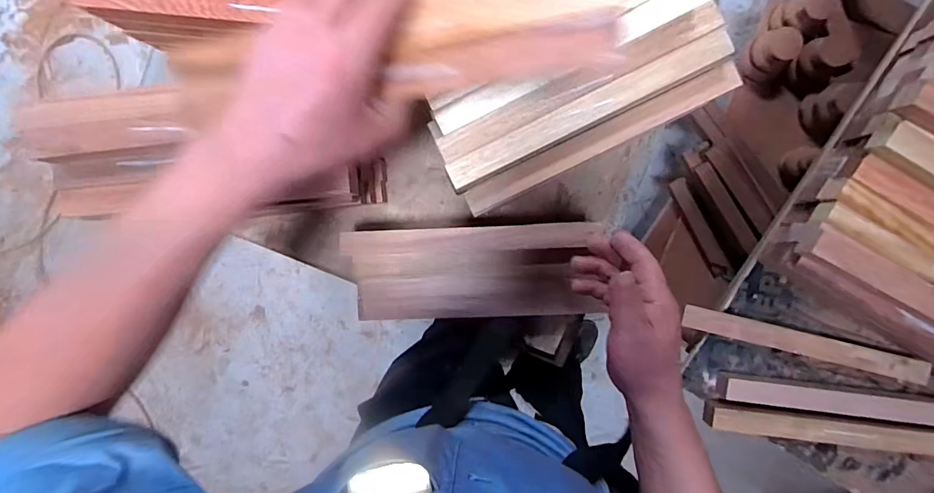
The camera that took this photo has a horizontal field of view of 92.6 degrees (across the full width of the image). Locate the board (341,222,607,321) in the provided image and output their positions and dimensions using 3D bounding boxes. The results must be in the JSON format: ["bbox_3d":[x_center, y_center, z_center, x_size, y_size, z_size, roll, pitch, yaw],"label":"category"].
[{"bbox_3d":[0.001,0.036,0.566,0.307,0.018,0.124,-2,111,11],"label":"board"}]

